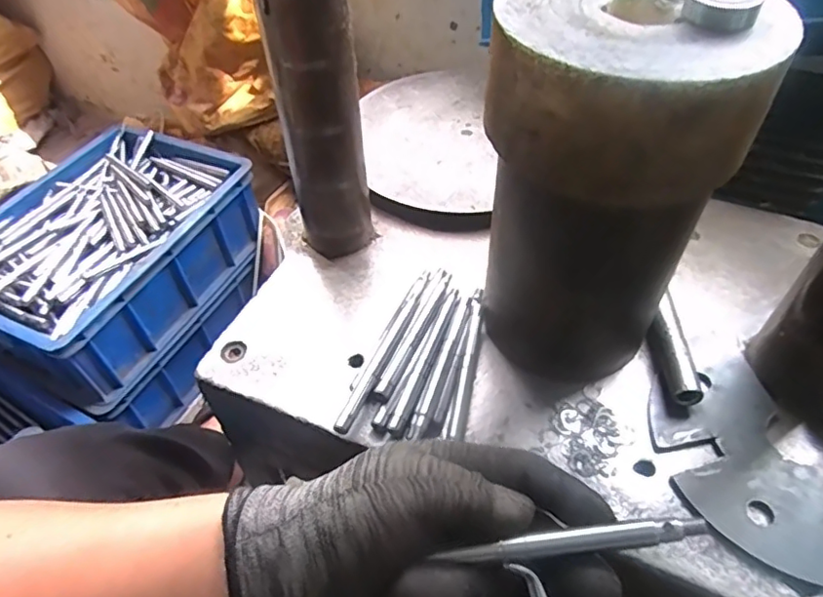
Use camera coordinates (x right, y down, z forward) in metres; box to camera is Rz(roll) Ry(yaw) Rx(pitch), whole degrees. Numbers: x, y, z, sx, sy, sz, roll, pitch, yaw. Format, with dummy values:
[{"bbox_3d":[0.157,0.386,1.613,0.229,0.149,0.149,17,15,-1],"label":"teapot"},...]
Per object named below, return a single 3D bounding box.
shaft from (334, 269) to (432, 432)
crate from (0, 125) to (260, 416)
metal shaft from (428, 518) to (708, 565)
[{"bbox_3d":[-0.018,0.035,0.456,0.013,0.010,0.170,17,52,17],"label":"shaft"},{"bbox_3d":[-0.463,-0.074,0.897,0.290,0.145,0.401,19,52,18],"label":"crate"},{"bbox_3d":[0.069,0.108,0.255,0.113,0.006,0.010,-15,47,15],"label":"metal shaft"}]

